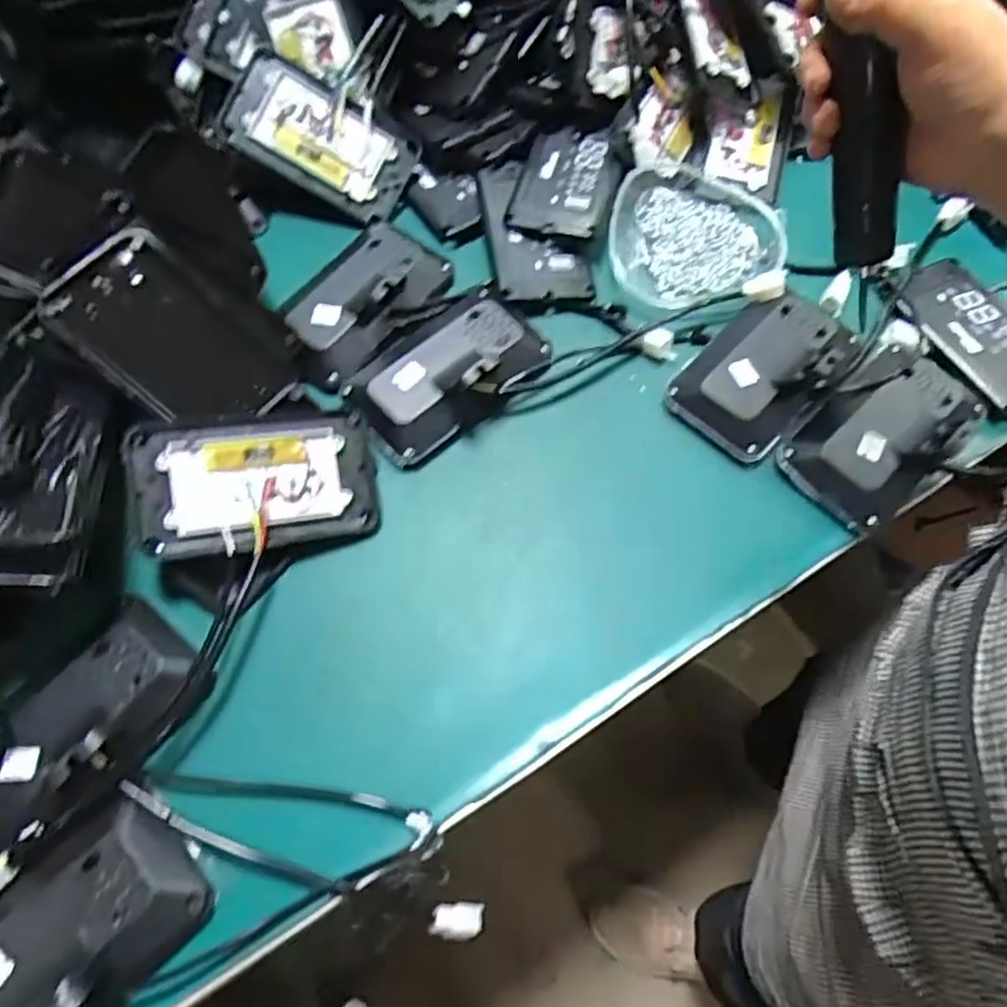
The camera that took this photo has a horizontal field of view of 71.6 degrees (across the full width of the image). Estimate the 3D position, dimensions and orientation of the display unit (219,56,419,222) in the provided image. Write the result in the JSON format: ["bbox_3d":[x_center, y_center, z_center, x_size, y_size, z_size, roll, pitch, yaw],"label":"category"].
[{"bbox_3d":[-0.165,-0.323,0.619,0.161,0.034,0.084,29,92,-12],"label":"display unit"}]

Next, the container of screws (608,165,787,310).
[{"bbox_3d":[0.165,-0.237,0.611,0.145,0.035,0.146,0,67,0],"label":"container of screws"}]

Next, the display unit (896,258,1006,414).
[{"bbox_3d":[0.400,-0.144,0.584,0.083,0.007,0.151,-23,69,-10],"label":"display unit"}]

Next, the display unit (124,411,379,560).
[{"bbox_3d":[-0.170,-0.015,0.488,0.163,0.020,0.093,-8,87,-21],"label":"display unit"}]

